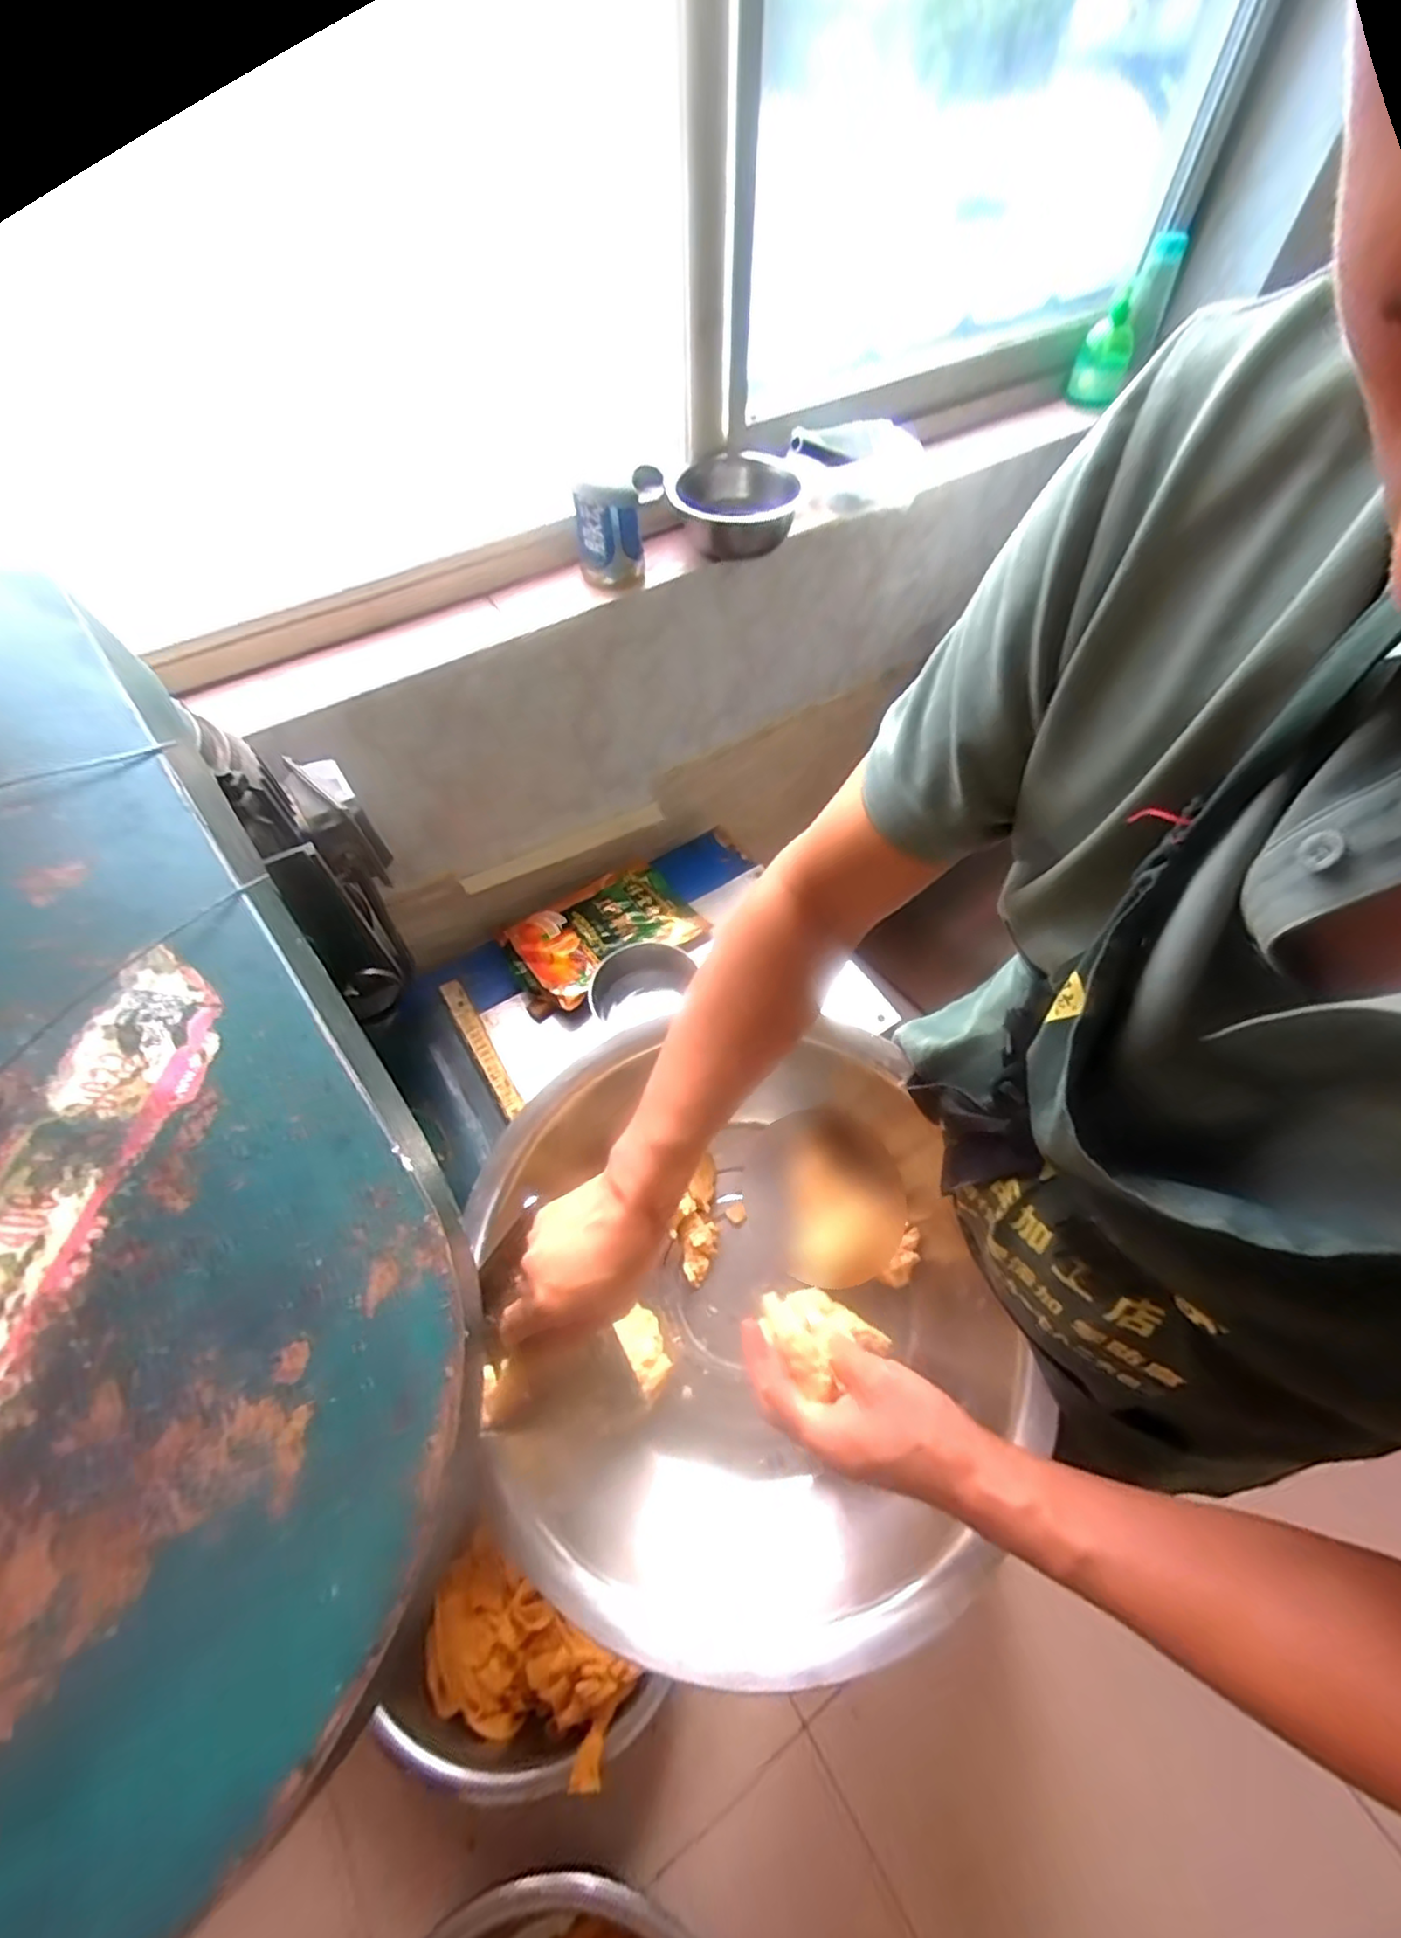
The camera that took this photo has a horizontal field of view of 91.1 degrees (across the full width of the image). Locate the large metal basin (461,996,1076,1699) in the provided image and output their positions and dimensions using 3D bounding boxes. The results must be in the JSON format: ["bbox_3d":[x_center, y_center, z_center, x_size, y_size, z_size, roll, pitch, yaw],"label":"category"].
[{"bbox_3d":[0.032,0.293,0.596,0.427,0.175,0.433,0,57,0],"label":"large metal basin"}]

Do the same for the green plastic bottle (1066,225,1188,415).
[{"bbox_3d":[0.762,-1.147,1.231,0.082,0.283,0.084,38,20,22],"label":"green plastic bottle"}]

